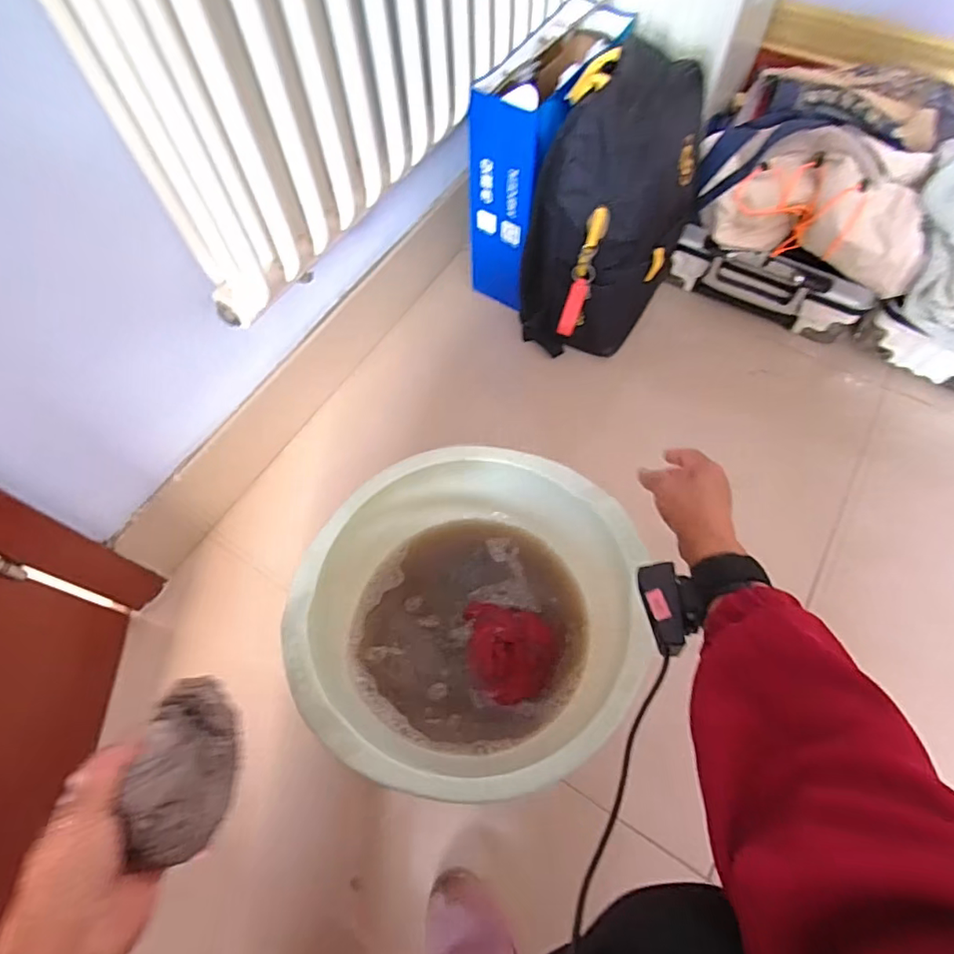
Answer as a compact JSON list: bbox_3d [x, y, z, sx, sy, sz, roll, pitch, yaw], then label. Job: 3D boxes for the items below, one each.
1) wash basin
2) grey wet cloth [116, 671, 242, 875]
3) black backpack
[{"bbox_3d":[-0.011,0.160,0.655,0.358,0.180,0.363,-1,63,1],"label":"wash basin"},{"bbox_3d":[-0.183,0.183,0.339,0.046,0.064,0.103,-5,63,-1],"label":"grey wet cloth"},{"bbox_3d":[0.185,-0.372,0.775,0.175,0.350,0.226,37,70,18],"label":"black backpack"}]

